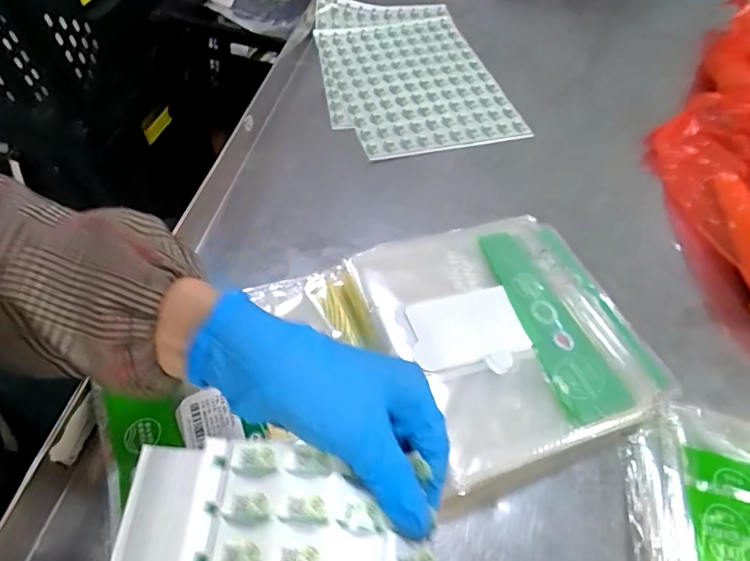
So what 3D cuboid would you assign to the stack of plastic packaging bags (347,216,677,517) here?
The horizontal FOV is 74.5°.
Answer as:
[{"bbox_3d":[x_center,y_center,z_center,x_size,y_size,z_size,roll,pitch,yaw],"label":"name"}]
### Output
[{"bbox_3d":[0.112,0.038,0.413,0.219,0.038,0.222,-15,56,-13],"label":"stack of plastic packaging bags"}]

